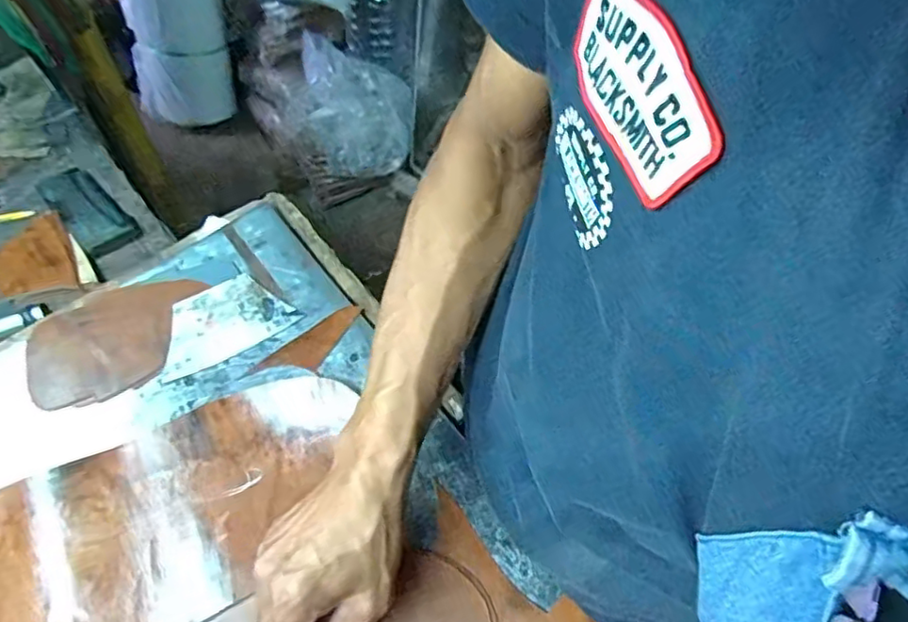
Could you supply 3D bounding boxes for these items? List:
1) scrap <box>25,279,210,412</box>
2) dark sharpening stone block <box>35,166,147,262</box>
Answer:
[{"bbox_3d":[-0.294,0.025,0.538,0.147,0.007,0.102,-19,63,-5],"label":"scrap"},{"bbox_3d":[-0.397,-0.113,0.666,0.055,0.016,0.159,-39,59,-23],"label":"dark sharpening stone block"}]

